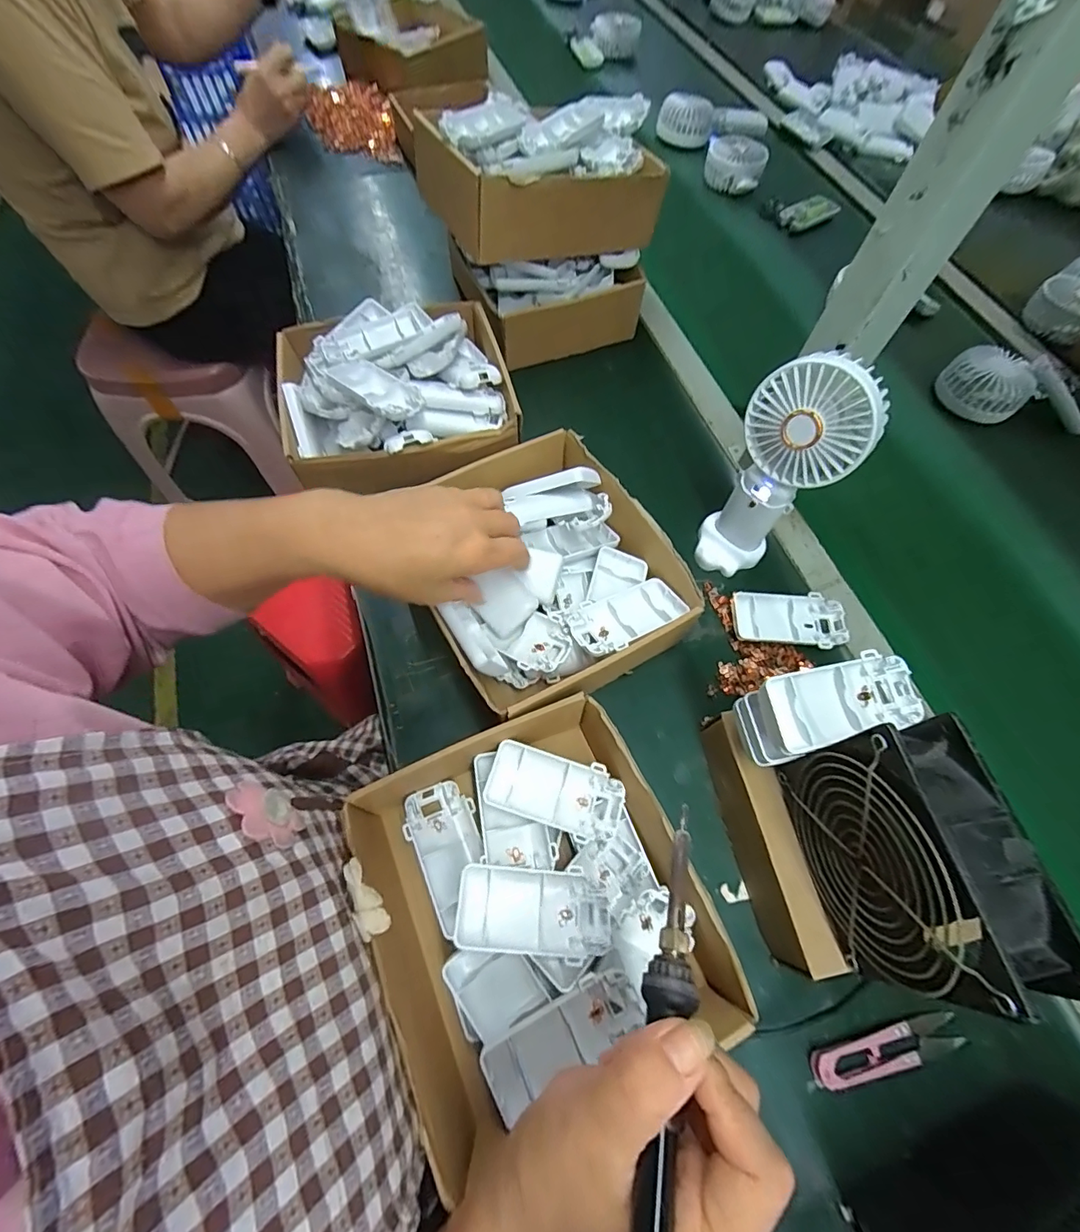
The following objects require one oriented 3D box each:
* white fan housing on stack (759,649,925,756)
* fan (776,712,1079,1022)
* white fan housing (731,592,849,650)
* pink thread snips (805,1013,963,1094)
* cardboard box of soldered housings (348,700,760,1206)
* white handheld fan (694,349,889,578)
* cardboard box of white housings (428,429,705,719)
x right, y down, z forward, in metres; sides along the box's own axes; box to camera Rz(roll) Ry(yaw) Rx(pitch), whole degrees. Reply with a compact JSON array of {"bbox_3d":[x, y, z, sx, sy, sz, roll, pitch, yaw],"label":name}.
[{"bbox_3d":[0.186,0.052,0.303,0.096,0.015,0.044,-12,66,-8],"label":"white fan housing on stack"},{"bbox_3d":[0.193,0.127,0.265,0.043,0.114,0.116,-9,66,-6],"label":"fan"},{"bbox_3d":[0.220,0.004,0.436,0.097,0.013,0.048,3,65,-1],"label":"white fan housing"},{"bbox_3d":[0.223,0.279,0.315,0.104,0.010,0.022,-11,66,-7],"label":"pink thread snips"},{"bbox_3d":[-0.005,0.180,0.322,0.187,0.072,0.197,-22,68,-12],"label":"cardboard box of soldered housings"},{"bbox_3d":[0.188,-0.110,0.396,0.084,0.183,0.068,25,66,9],"label":"white handheld fan"},{"bbox_3d":[0.001,-0.036,0.419,0.184,0.077,0.210,-25,69,-13],"label":"cardboard box of white housings"}]

